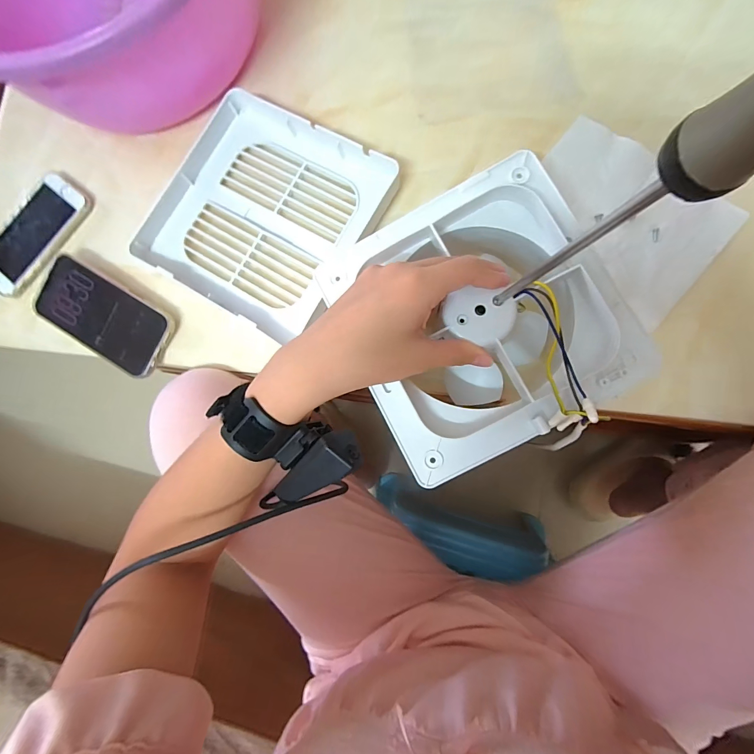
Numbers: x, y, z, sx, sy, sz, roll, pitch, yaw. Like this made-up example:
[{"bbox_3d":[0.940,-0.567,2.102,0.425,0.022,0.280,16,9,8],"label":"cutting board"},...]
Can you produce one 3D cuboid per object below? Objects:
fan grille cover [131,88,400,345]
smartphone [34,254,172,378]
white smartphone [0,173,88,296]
[{"bbox_3d":[-0.114,-0.161,0.362,0.206,0.027,0.195,32,87,8],"label":"fan grille cover"},{"bbox_3d":[-0.287,-0.064,0.375,0.155,0.014,0.073,31,87,8],"label":"smartphone"},{"bbox_3d":[-0.382,-0.157,0.404,0.065,0.013,0.141,39,88,9],"label":"white smartphone"}]

